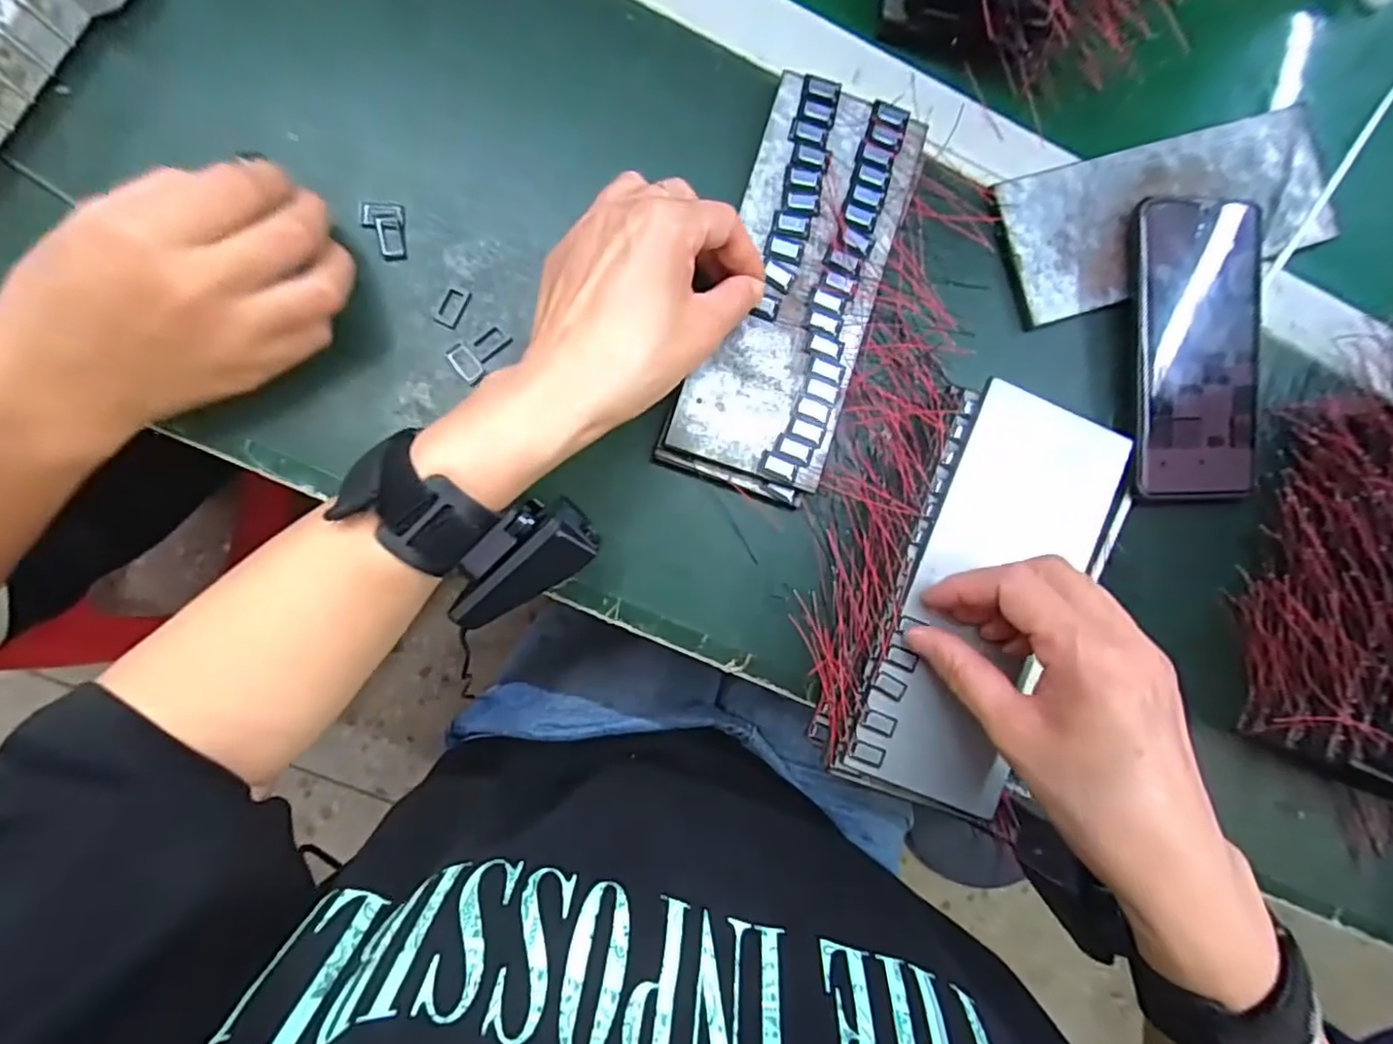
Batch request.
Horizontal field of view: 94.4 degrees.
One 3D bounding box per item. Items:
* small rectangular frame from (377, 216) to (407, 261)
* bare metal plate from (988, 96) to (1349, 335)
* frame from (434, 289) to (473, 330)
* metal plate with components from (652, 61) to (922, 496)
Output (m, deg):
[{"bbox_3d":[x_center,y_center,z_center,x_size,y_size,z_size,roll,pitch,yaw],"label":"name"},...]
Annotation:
[{"bbox_3d":[-0.152,-0.142,0.320,0.011,0.004,0.022,-8,90,-7],"label":"small rectangular frame"},{"bbox_3d":[0.272,-0.179,0.368,0.207,0.010,0.081,-18,89,-6],"label":"bare metal plate"},{"bbox_3d":[-0.122,-0.108,0.324,0.012,0.004,0.021,25,86,-6],"label":"frame"},{"bbox_3d":[0.051,-0.119,0.333,0.081,0.013,0.210,18,89,-7],"label":"metal plate with components"}]

